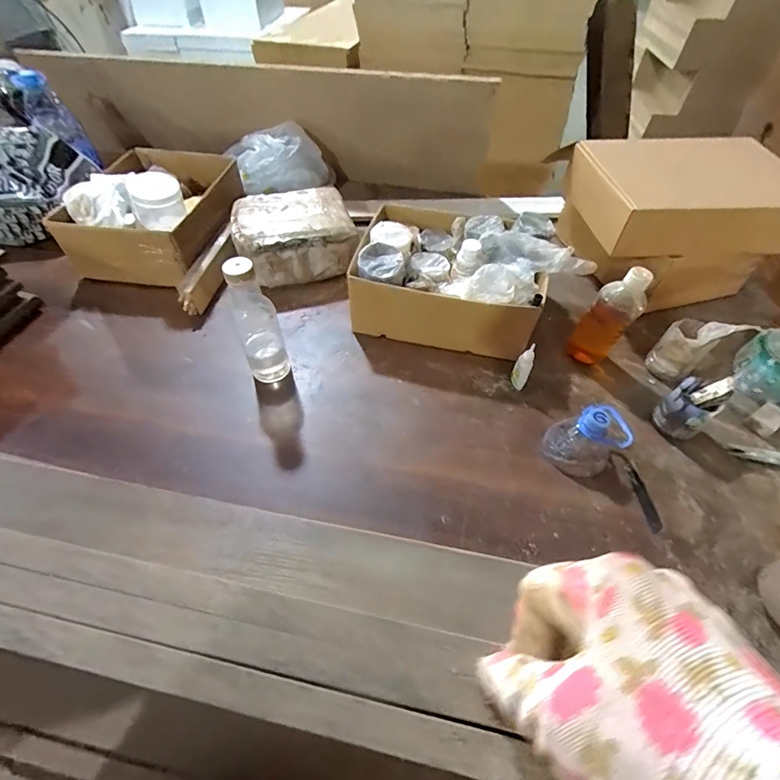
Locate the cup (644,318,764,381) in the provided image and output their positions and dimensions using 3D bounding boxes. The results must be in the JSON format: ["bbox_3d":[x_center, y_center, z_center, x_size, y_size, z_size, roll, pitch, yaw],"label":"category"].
[{"bbox_3d":[0.494,-0.068,0.661,0.067,0.115,0.089,-30,58,-22],"label":"cup"}]

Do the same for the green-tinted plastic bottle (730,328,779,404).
[{"bbox_3d":[0.626,-0.056,0.638,0.087,0.130,0.103,33,59,22],"label":"green-tinted plastic bottle"}]

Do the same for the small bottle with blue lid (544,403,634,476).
[{"bbox_3d":[0.285,0.062,0.579,0.098,0.081,0.090,-29,58,-21],"label":"small bottle with blue lid"}]

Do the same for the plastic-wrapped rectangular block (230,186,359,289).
[{"bbox_3d":[-0.202,-0.322,0.862,0.225,0.115,0.186,-15,54,-12],"label":"plastic-wrapped rectangular block"}]

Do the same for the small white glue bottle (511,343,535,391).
[{"bbox_3d":[0.216,-0.036,0.657,0.026,0.089,0.021,23,56,16],"label":"small white glue bottle"}]

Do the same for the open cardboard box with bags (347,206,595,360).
[{"bbox_3d":[0.135,-0.212,0.733,0.369,0.151,0.257,10,53,7],"label":"open cardboard box with bags"}]

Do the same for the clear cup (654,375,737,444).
[{"bbox_3d":[0.450,0.027,0.607,0.073,0.095,0.066,-26,57,-19],"label":"clear cup"}]

